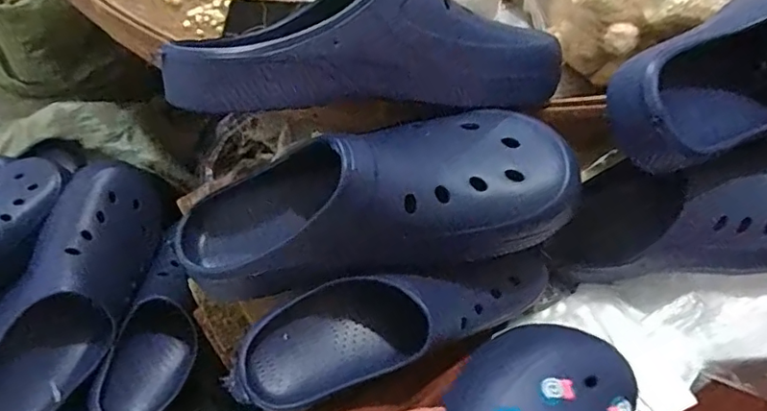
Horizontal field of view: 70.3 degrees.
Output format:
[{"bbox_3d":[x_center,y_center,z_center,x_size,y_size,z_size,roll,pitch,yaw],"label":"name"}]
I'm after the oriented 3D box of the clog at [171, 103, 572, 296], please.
[{"bbox_3d":[-0.020,-0.010,0.398,0.295,0.110,0.104,-13,65,11],"label":"clog"}]

